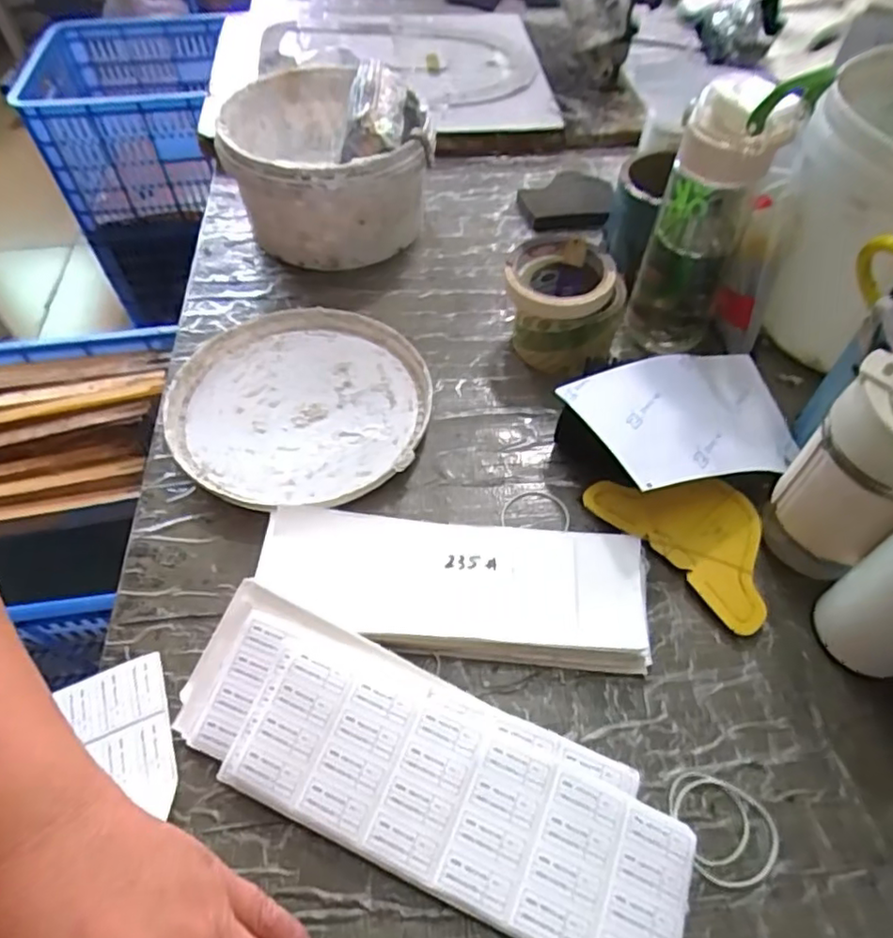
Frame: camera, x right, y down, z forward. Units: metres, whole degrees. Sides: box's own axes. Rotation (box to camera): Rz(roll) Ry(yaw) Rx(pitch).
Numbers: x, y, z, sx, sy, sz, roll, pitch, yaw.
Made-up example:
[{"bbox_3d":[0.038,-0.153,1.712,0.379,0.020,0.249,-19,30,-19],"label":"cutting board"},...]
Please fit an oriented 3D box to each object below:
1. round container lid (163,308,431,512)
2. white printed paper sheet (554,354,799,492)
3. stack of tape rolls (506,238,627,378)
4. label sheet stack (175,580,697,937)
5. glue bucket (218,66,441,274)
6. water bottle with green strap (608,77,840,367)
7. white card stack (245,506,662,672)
[{"bbox_3d":[-0.121,-0.057,0.538,0.207,0.020,0.206,0,54,-1],"label":"round container lid"},{"bbox_3d":[0.194,-0.040,0.491,0.195,0.024,0.120,-6,52,-25],"label":"white printed paper sheet"},{"bbox_3d":[0.104,-0.146,0.573,0.100,0.080,0.100,19,56,13],"label":"stack of tape rolls"},{"bbox_3d":[-0.014,0.172,0.366,0.307,0.026,0.102,20,57,14],"label":"label sheet stack"},{"bbox_3d":[-0.124,-0.326,0.665,0.193,0.140,0.221,-12,55,-8],"label":"glue bucket"},{"bbox_3d":[0.207,-0.196,0.517,0.075,0.243,0.086,16,56,12],"label":"water bottle with green strap"},{"bbox_3d":[0.003,0.078,0.431,0.257,0.030,0.088,5,54,4],"label":"white card stack"}]

